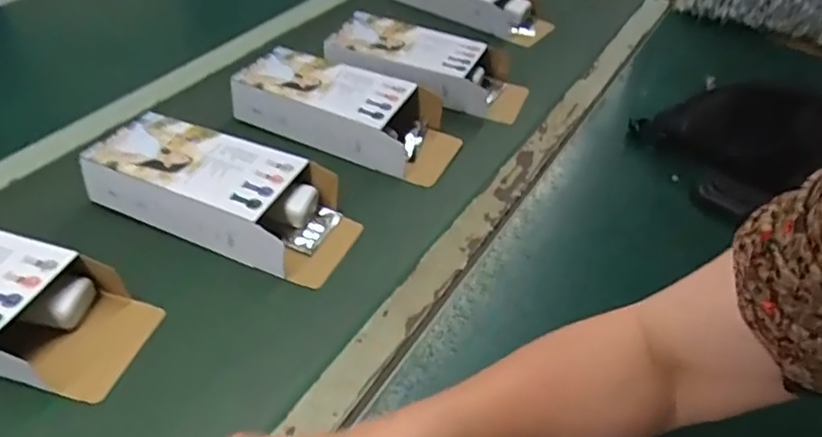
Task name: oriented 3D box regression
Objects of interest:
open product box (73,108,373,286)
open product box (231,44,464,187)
[{"bbox_3d":[-0.182,-0.026,0.611,0.257,0.061,0.112,18,44,14],"label":"open product box"},{"bbox_3d":[-0.074,-0.130,0.742,0.260,0.066,0.117,18,44,14],"label":"open product box"}]

